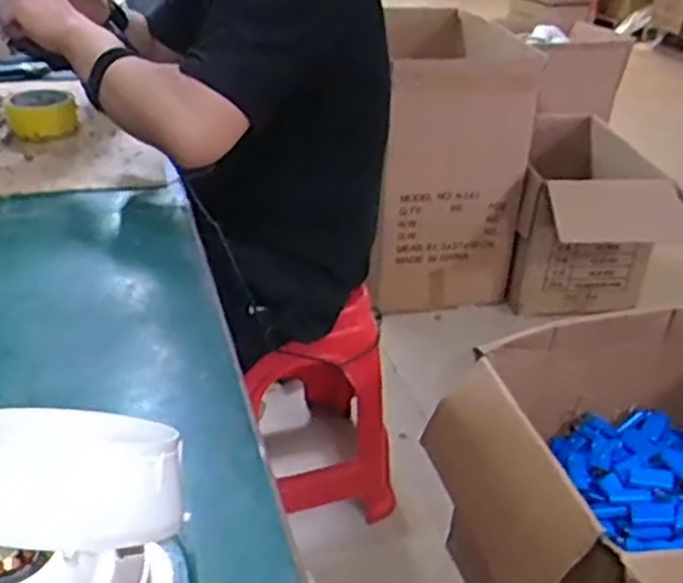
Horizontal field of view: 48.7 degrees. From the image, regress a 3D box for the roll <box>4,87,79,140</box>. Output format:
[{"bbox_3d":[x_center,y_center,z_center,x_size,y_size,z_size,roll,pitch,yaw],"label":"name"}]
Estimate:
[{"bbox_3d":[-0.405,-0.241,1.028,0.092,0.049,0.086,-7,34,-16],"label":"roll"}]

